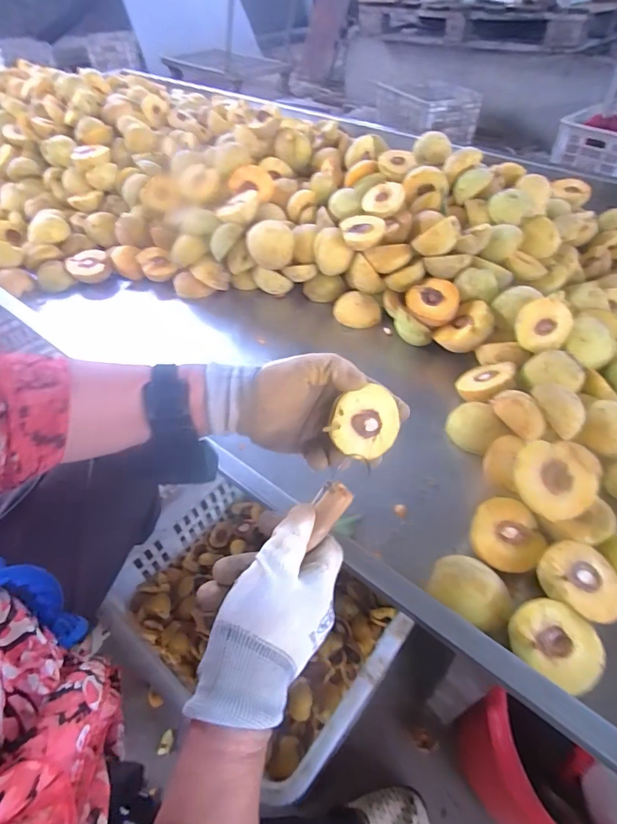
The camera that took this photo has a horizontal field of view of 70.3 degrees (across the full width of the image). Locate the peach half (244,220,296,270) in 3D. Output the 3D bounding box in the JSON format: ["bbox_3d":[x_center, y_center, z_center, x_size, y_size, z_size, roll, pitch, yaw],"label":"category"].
[{"bbox_3d":[-0.059,-0.266,0.696,0.074,0.062,0.055,-5,49,-2],"label":"peach half"}]

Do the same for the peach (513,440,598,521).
[{"bbox_3d":[0.234,0.067,0.427,0.071,0.030,0.071,-2,69,6],"label":"peach"}]

